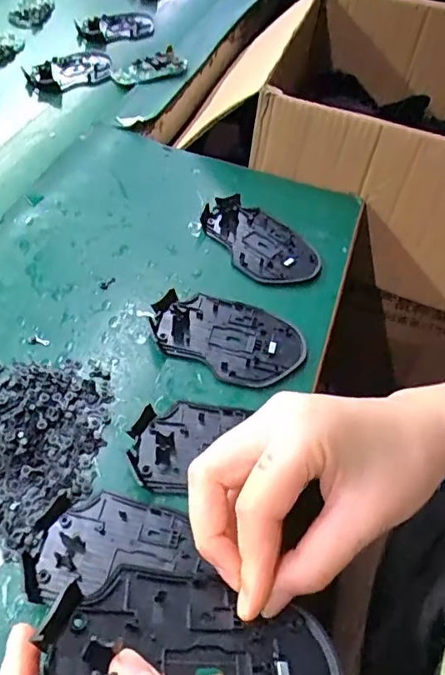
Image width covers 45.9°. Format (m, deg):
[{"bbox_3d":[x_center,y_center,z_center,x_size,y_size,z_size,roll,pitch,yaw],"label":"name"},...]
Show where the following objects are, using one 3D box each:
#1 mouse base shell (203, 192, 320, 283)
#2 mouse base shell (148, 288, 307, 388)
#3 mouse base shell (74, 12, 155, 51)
[{"bbox_3d":[0.033,-0.088,0.465,0.112,0.017,0.069,38,57,23],"label":"mouse base shell"},{"bbox_3d":[0.004,-0.002,0.398,0.114,0.011,0.071,14,51,6],"label":"mouse base shell"},{"bbox_3d":[-0.144,-0.419,0.715,0.106,0.019,0.068,-28,59,-26],"label":"mouse base shell"}]

